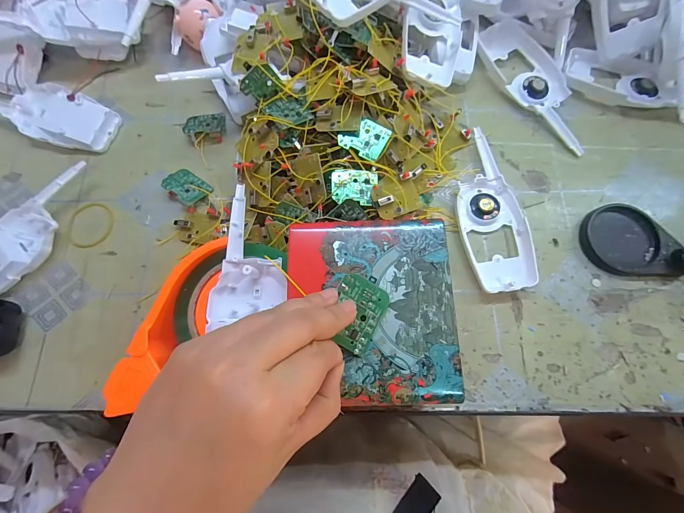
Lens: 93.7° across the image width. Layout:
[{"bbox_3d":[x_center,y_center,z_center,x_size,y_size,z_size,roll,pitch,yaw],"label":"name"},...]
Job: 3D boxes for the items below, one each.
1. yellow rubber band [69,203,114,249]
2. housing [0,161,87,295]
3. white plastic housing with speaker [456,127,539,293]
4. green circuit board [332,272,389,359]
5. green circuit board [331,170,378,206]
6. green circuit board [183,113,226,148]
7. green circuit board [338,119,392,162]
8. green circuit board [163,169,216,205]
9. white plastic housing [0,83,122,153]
[{"bbox_3d":[-0.255,-0.032,0.325,0.046,0.004,0.048,7,75,4],"label":"yellow rubber band"},{"bbox_3d":[-0.305,-0.023,0.313,0.059,0.023,0.157,35,79,10],"label":"housing"},{"bbox_3d":[0.140,-0.046,0.308,0.057,0.018,0.159,-7,75,0],"label":"white plastic housing with speaker"},{"bbox_3d":[0.009,0.034,0.195,0.033,0.004,0.042,31,77,-10],"label":"green circuit board"},{"bbox_3d":[0.012,-0.063,0.290,0.041,0.007,0.032,-1,74,1],"label":"green circuit board"},{"bbox_3d":[-0.148,-0.138,0.348,0.042,0.012,0.034,-9,75,-1],"label":"green circuit board"},{"bbox_3d":[0.020,-0.109,0.291,0.039,0.004,0.034,31,77,9],"label":"green circuit board"},{"bbox_3d":[-0.158,-0.072,0.328,0.041,0.005,0.033,39,57,7],"label":"green circuit board"},{"bbox_3d":[-0.327,-0.159,0.353,0.161,0.023,0.062,22,77,7],"label":"white plastic housing"}]

